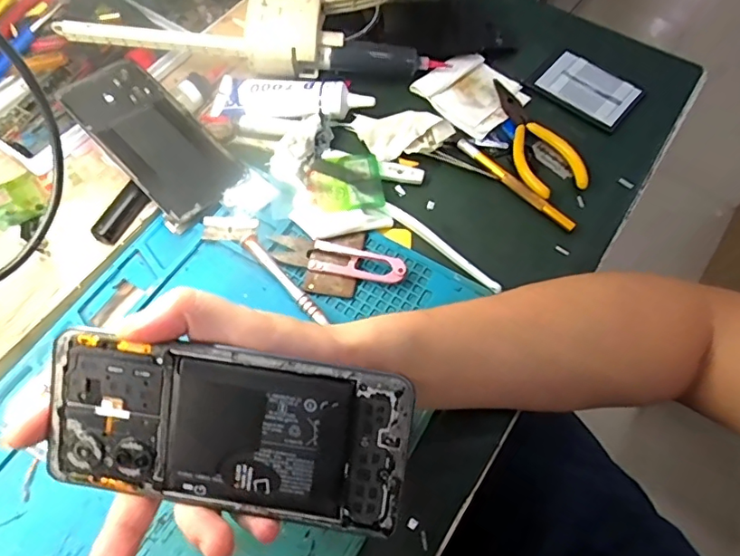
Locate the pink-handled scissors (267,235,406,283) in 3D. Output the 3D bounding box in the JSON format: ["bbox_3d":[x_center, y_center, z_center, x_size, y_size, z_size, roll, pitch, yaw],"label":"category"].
[{"bbox_3d":[-0.024,-0.015,0.382,0.098,0.014,0.022,14,64,5],"label":"pink-handled scissors"}]

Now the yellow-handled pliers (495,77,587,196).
[{"bbox_3d":[0.136,-0.123,0.444,0.050,0.009,0.129,-12,65,-8],"label":"yellow-handled pliers"}]

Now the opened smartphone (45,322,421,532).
[{"bbox_3d":[-0.063,0.066,0.230,0.156,0.004,0.069,8,97,4],"label":"opened smartphone"}]

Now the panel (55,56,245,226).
[{"bbox_3d":[-0.173,-0.113,0.418,0.156,0.005,0.072,43,64,10],"label":"panel"}]

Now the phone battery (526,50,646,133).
[{"bbox_3d":[0.191,-0.168,0.469,0.086,0.010,0.061,40,69,16],"label":"phone battery"}]

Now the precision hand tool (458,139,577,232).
[{"bbox_3d":[0.115,-0.076,0.419,0.009,0.007,0.114,-39,71,-19],"label":"precision hand tool"}]

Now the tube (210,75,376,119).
[{"bbox_3d":[-0.066,-0.157,0.447,0.134,0.020,0.043,5,63,0],"label":"tube"}]

